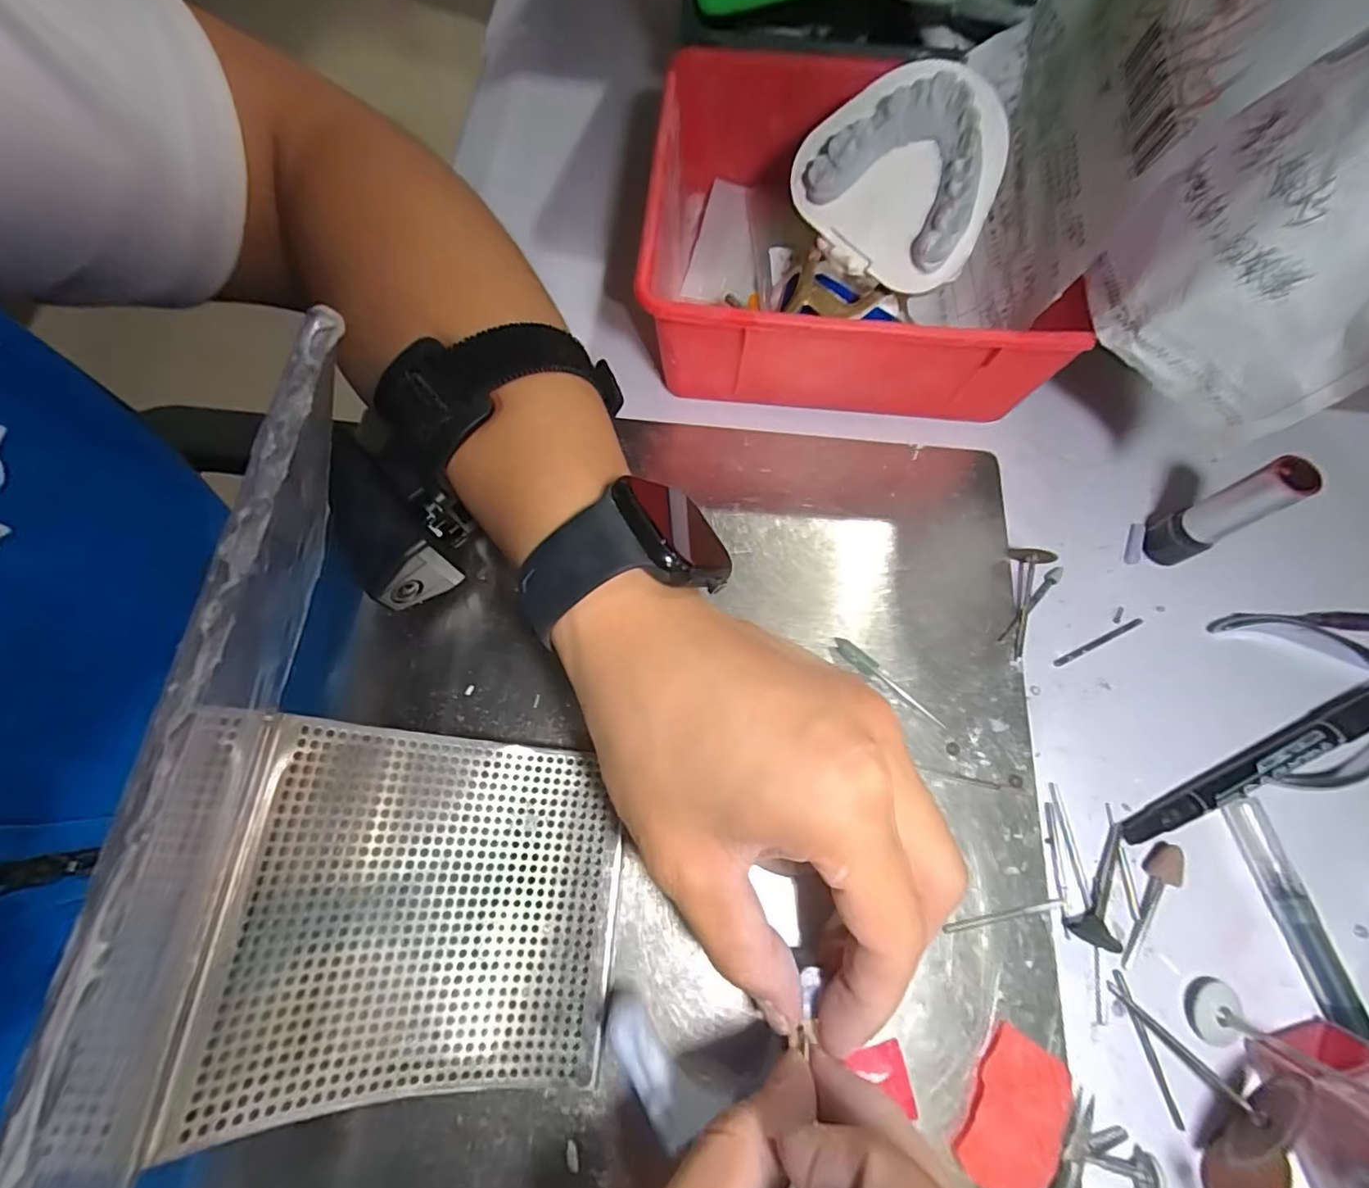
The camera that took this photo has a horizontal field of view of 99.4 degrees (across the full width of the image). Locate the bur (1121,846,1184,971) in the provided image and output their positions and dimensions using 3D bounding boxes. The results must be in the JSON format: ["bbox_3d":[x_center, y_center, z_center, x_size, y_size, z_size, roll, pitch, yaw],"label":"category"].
[{"bbox_3d":[0.162,0.108,0.200,0.009,0.006,0.044,30,72,10],"label":"bur"}]

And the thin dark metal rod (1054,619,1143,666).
[{"bbox_3d":[0.168,0.019,0.234,0.043,0.004,0.004,-23,71,-9],"label":"thin dark metal rod"}]

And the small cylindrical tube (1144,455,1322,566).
[{"bbox_3d":[0.204,-0.030,0.223,0.015,0.058,0.018,-27,72,-10],"label":"small cylindrical tube"}]

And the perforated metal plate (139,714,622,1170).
[{"bbox_3d":[-0.074,0.094,0.175,0.108,0.015,0.096,15,68,-25],"label":"perforated metal plate"}]

